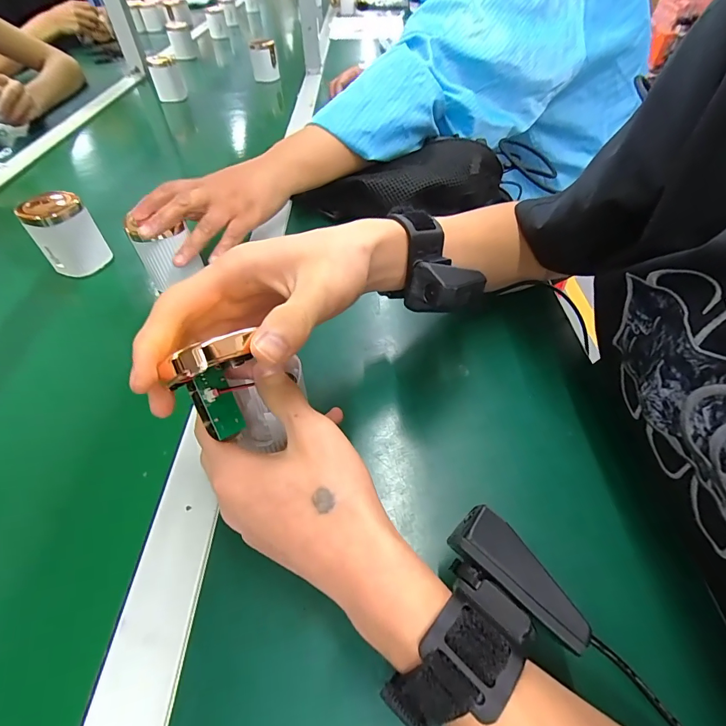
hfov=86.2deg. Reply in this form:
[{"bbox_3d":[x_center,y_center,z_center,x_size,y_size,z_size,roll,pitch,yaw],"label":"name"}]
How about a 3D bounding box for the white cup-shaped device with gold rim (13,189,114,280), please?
[{"bbox_3d":[-0.325,-0.142,0.427,0.052,0.078,0.061,29,56,24],"label":"white cup-shaped device with gold rim"}]

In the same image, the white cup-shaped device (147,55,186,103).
[{"bbox_3d":[-0.419,-0.611,0.830,0.051,0.075,0.051,-2,47,-3],"label":"white cup-shaped device"}]

